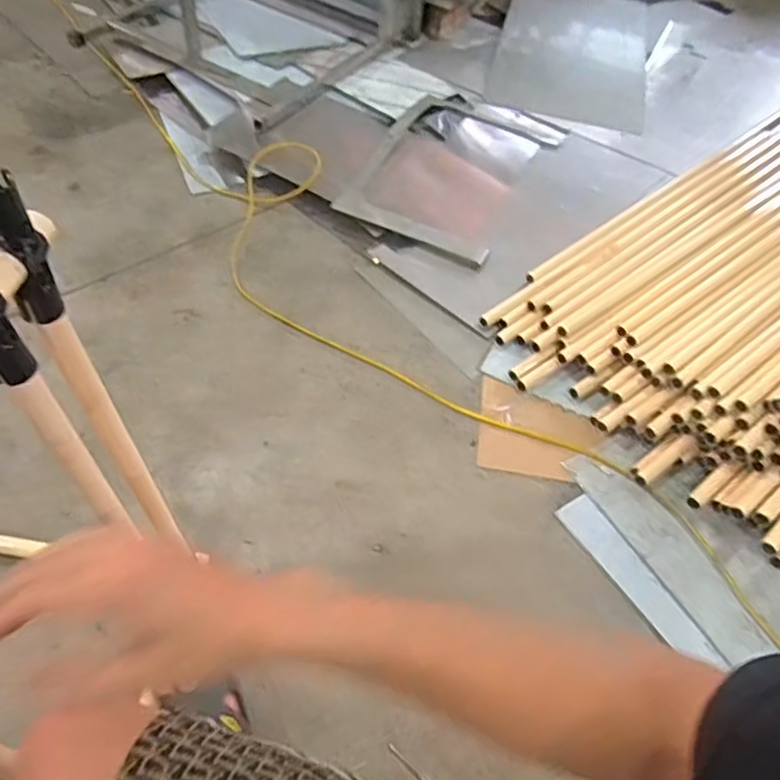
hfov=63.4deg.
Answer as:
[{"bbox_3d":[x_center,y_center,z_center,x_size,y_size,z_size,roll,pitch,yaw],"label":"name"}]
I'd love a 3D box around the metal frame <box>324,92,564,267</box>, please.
[{"bbox_3d":[0.161,-0.587,1.654,0.427,0.042,0.611,25,54,13],"label":"metal frame"}]

